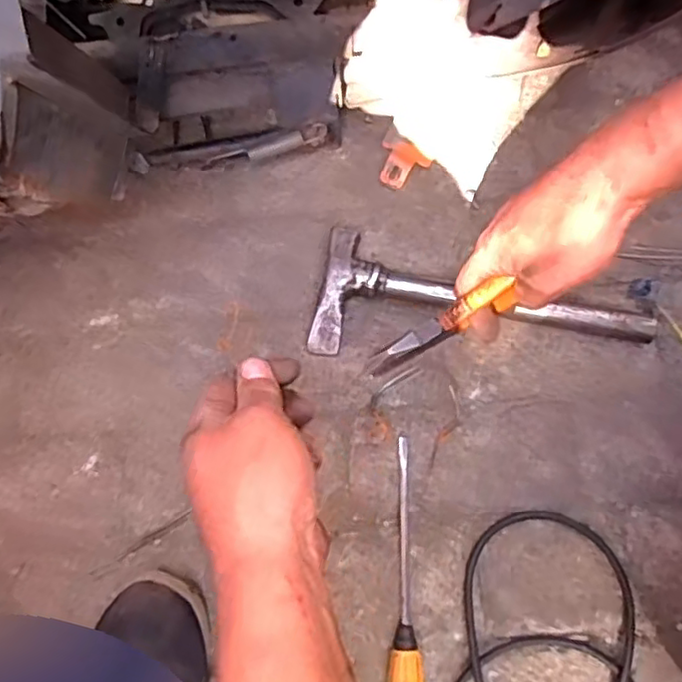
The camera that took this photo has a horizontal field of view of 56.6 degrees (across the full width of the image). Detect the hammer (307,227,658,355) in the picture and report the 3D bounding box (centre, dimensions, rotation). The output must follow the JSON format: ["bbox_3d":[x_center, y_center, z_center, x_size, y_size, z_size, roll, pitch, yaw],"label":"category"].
[{"bbox_3d":[0.129,-0.017,0.580,0.301,0.032,0.110,12,75,5],"label":"hammer"}]

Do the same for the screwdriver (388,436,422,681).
[{"bbox_3d":[0.053,0.209,0.522,0.027,0.026,0.253,0,74,2],"label":"screwdriver"}]

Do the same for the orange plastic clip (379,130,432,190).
[{"bbox_3d":[0.056,-0.177,0.631,0.048,0.019,0.052,34,78,11],"label":"orange plastic clip"}]

